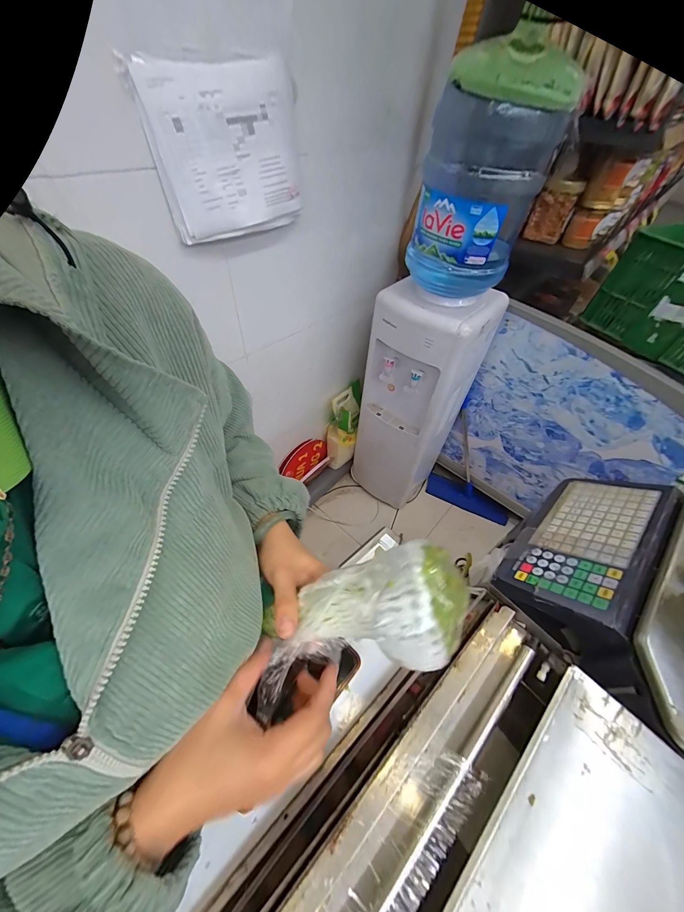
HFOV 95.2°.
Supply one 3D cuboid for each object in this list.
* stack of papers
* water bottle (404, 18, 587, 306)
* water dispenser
[{"bbox_3d":[-0.196,-0.566,0.592,0.304,0.228,0.036,-37,46,-26],"label":"stack of papers"},{"bbox_3d":[0.308,-0.599,0.752,0.242,0.366,0.300,10,51,4],"label":"water bottle"},{"bbox_3d":[0.264,-0.191,1.238,0.317,0.886,0.309,33,56,21],"label":"water dispenser"}]

